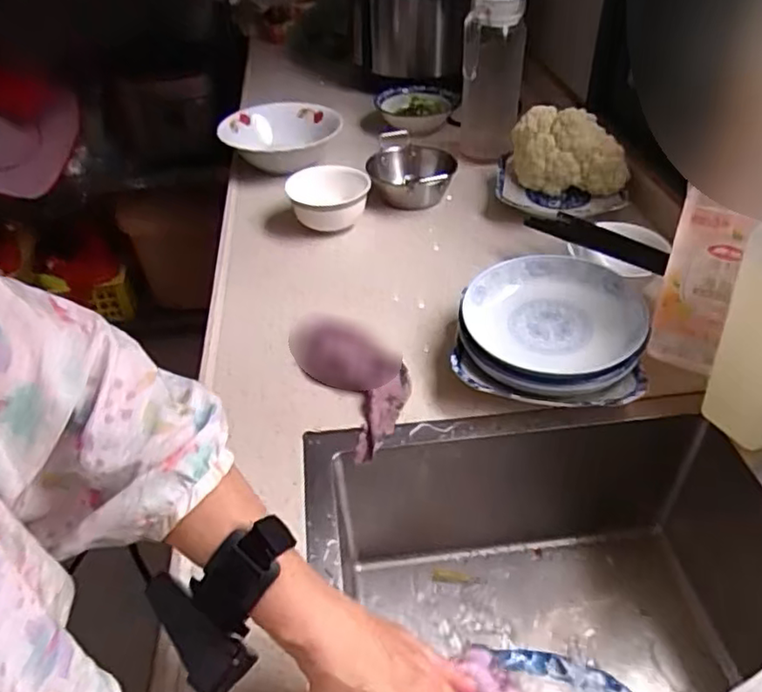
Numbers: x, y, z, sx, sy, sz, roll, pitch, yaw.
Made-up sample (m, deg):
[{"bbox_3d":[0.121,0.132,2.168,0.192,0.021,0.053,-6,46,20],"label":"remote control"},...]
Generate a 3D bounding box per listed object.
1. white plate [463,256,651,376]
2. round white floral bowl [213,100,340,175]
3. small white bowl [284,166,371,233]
[{"bbox_3d":[0.171,-0.032,0.625,0.168,0.033,0.162,-1,40,1],"label":"white plate"},{"bbox_3d":[-0.160,-0.331,1.011,0.189,0.062,0.202,-2,40,1],"label":"round white floral bowl"},{"bbox_3d":[-0.069,-0.193,0.860,0.103,0.064,0.127,-12,41,-11],"label":"small white bowl"}]

